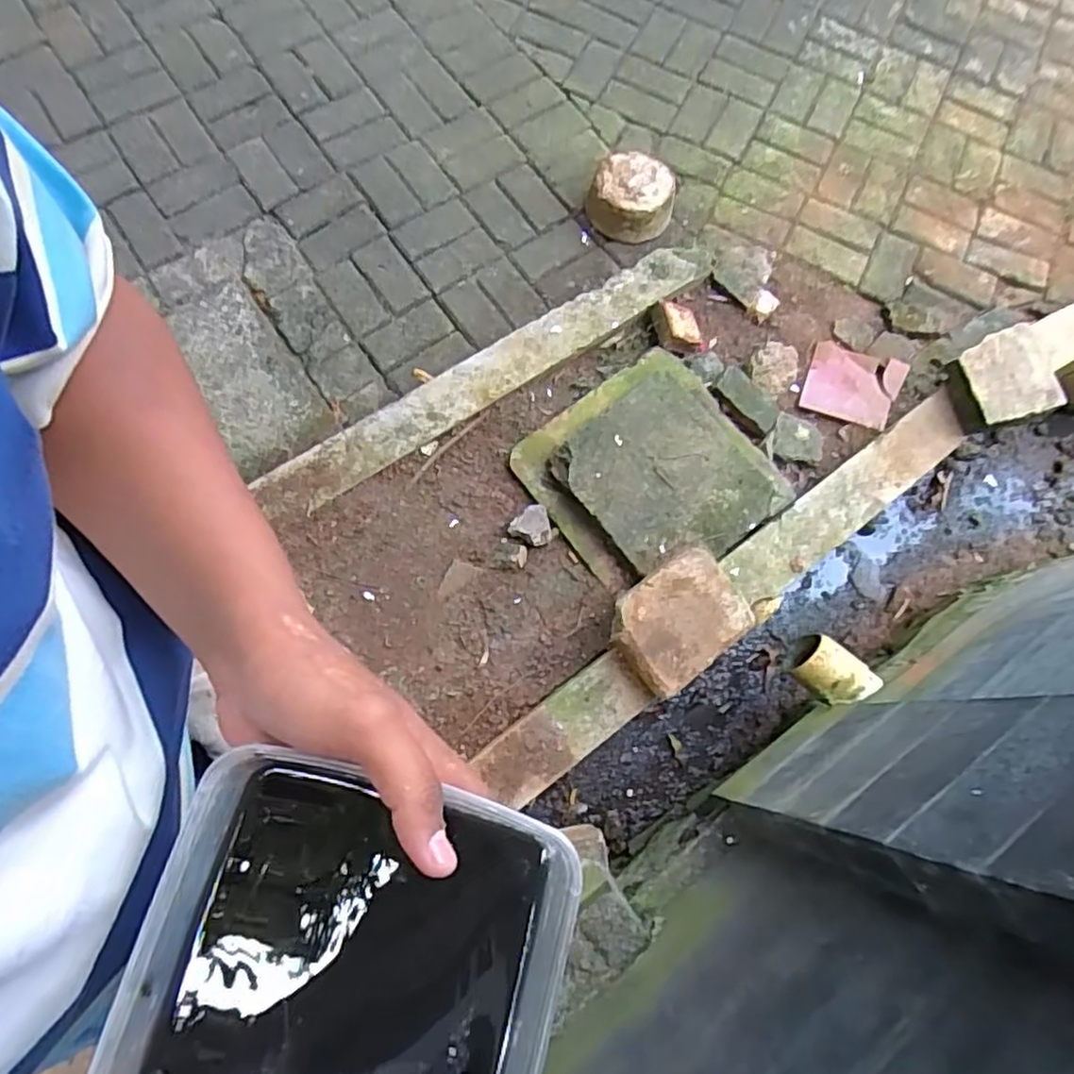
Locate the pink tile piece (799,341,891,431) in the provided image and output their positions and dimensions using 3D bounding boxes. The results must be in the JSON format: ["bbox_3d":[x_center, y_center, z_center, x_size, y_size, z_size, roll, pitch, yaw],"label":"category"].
[{"bbox_3d":[0.790,-0.385,1.707,0.208,0.021,0.210,22,74,1],"label":"pink tile piece"}]

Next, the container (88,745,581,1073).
[{"bbox_3d":[-0.073,0.182,0.268,0.156,0.055,0.157,15,68,4],"label":"container"}]

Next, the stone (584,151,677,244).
[{"bbox_3d":[0.245,-0.879,1.742,0.216,0.123,0.190,14,74,-2],"label":"stone"}]

